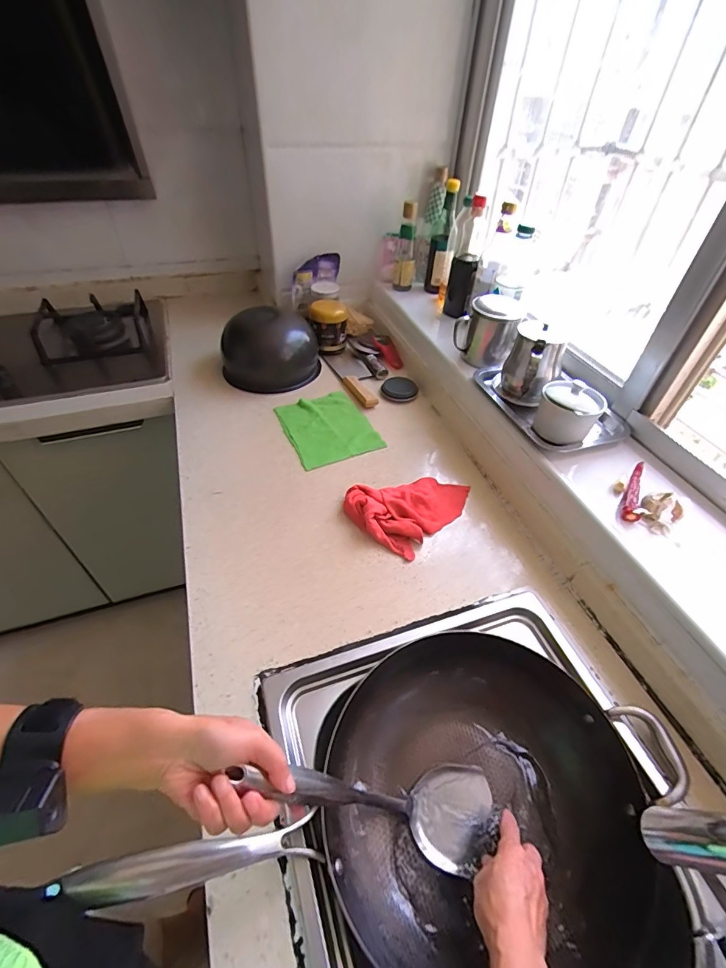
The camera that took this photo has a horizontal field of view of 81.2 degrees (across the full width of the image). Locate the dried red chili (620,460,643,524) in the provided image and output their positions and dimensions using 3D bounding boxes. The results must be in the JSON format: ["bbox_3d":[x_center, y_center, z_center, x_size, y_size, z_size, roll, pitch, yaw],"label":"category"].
[{"bbox_3d":[0.389,0.008,0.603,0.020,0.019,0.117,24,50,20],"label":"dried red chili"}]

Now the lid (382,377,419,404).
[{"bbox_3d":[0.082,-0.210,0.943,0.079,0.010,0.076,1,46,-1],"label":"lid"}]

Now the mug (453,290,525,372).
[{"bbox_3d":[0.243,-0.304,0.838,0.120,0.114,0.096,9,46,7],"label":"mug"}]

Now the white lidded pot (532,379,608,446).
[{"bbox_3d":[0.326,-0.116,0.674,0.094,0.080,0.083,24,50,20],"label":"white lidded pot"}]

